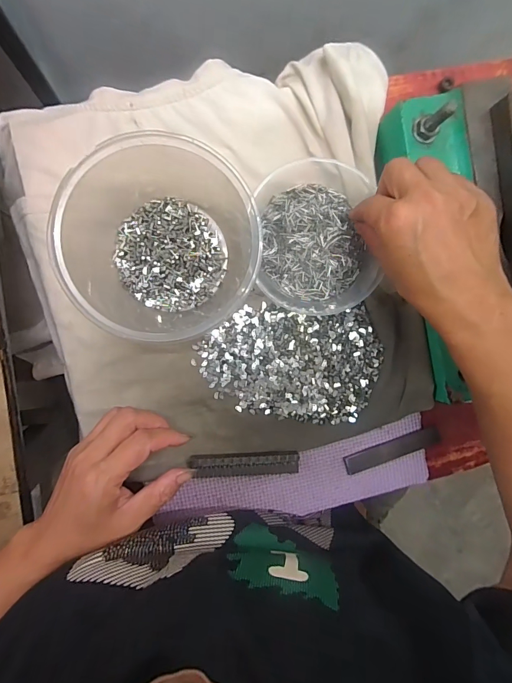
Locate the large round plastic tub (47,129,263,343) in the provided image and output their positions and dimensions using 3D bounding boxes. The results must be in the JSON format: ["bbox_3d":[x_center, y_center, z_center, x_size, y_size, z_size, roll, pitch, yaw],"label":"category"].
[{"bbox_3d":[-0.074,-0.077,0.299,0.136,0.084,0.131,0,93,-7],"label":"large round plastic tub"}]

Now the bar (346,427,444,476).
[{"bbox_3d":[0.133,0.107,0.364,0.097,0.005,0.021,-17,95,-6],"label":"bar"}]

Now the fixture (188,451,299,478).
[{"bbox_3d":[-0.010,0.112,0.344,0.097,0.012,0.020,0,93,-7],"label":"fixture"}]

